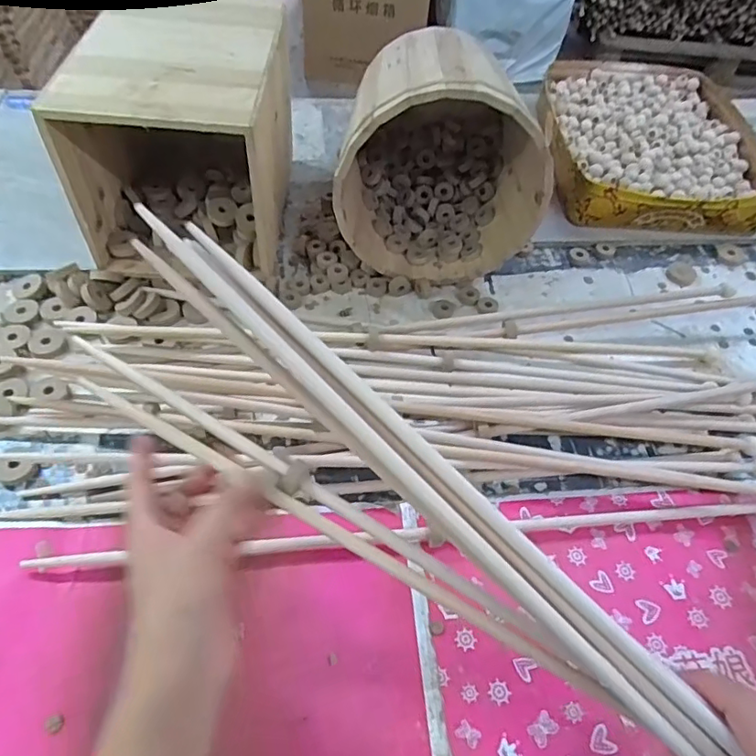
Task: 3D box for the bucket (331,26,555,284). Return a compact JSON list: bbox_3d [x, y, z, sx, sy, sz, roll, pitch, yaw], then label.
[{"bbox_3d":[0.080,-0.275,0.674,0.227,0.214,0.236,8,54,0],"label":"bucket"}]

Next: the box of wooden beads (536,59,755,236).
[{"bbox_3d":[0.408,-0.363,0.868,0.310,0.067,0.376,4,54,-3],"label":"box of wooden beads"}]

